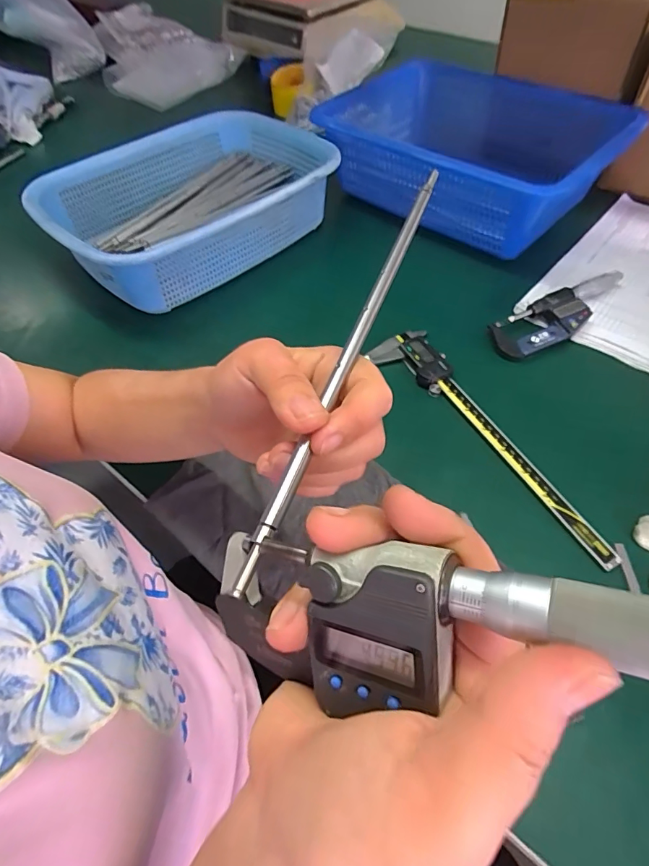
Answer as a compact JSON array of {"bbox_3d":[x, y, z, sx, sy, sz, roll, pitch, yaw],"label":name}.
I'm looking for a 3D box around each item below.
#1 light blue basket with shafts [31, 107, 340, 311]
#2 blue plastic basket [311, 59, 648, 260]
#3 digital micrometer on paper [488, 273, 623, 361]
[{"bbox_3d":[-0.160,-0.286,0.570,0.344,0.097,0.224,-37,61,-22],"label":"light blue basket with shafts"},{"bbox_3d":[0.185,-0.376,0.621,0.349,0.113,0.268,31,61,22],"label":"blue plastic basket"},{"bbox_3d":[0.259,-0.131,0.498,0.178,0.023,0.054,-26,57,-16],"label":"digital micrometer on paper"}]

